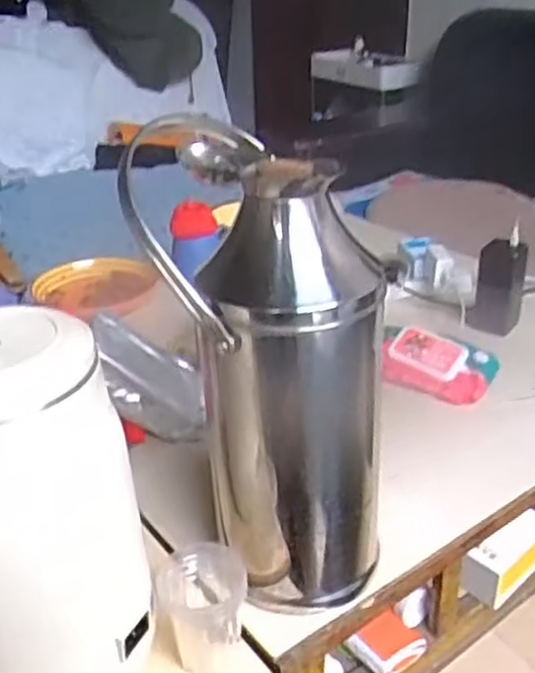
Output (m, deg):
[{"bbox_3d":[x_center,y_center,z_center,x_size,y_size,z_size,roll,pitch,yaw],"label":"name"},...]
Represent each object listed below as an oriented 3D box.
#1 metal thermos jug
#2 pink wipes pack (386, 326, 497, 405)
[{"bbox_3d":[-0.008,0.037,0.629,0.149,0.389,0.158,-21,34,-33],"label":"metal thermos jug"},{"bbox_3d":[0.213,0.035,0.989,0.151,0.039,0.106,22,36,36],"label":"pink wipes pack"}]

